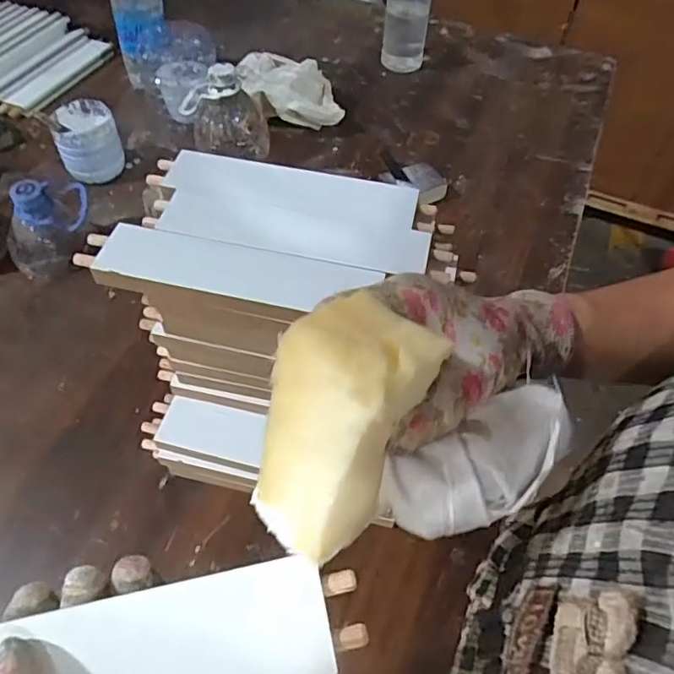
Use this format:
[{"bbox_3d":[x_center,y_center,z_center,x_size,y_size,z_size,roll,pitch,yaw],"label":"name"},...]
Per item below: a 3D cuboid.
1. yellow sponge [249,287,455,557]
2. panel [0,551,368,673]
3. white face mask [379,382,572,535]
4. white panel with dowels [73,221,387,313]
[{"bbox_3d":[-0.003,0.039,0.226,0.052,0.101,0.036,25,21,14],"label":"yellow sponge"},{"bbox_3d":[-0.096,0.123,0.214,0.208,0.009,0.046,-9,55,-8],"label":"panel"},{"bbox_3d":[0.063,0.056,0.249,0.088,0.022,0.039,-28,59,-8],"label":"white face mask"},{"bbox_3d":[-0.077,-0.045,0.394,0.196,0.012,0.046,12,54,5],"label":"white panel with dowels"}]

